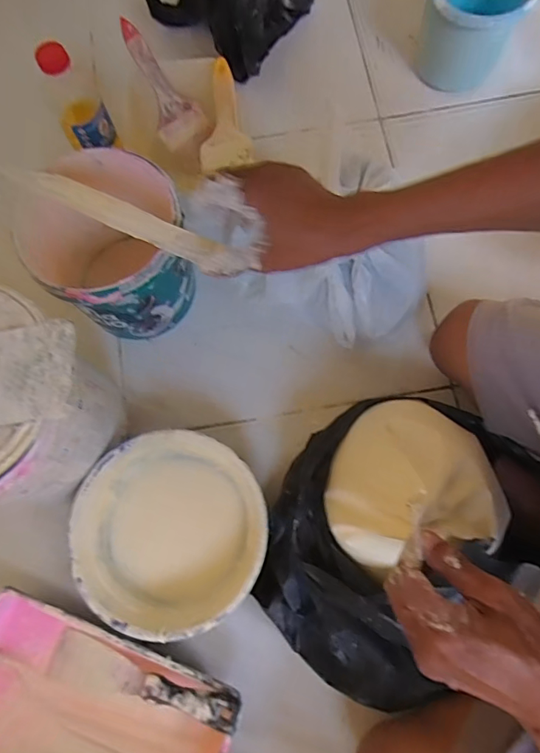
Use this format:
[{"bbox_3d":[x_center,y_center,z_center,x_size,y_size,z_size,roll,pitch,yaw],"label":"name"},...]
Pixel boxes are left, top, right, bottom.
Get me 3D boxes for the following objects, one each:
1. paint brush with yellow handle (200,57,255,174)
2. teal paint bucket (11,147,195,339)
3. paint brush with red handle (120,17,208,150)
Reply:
[{"bbox_3d":[-0.052,-0.314,0.567,0.061,0.030,0.156,-6,70,13],"label":"paint brush with yellow handle"},{"bbox_3d":[-0.171,-0.139,0.544,0.166,0.160,0.163,0,76,2],"label":"teal paint bucket"},{"bbox_3d":[-0.143,-0.376,0.599,0.059,0.142,0.027,-39,36,-8],"label":"paint brush with red handle"}]

